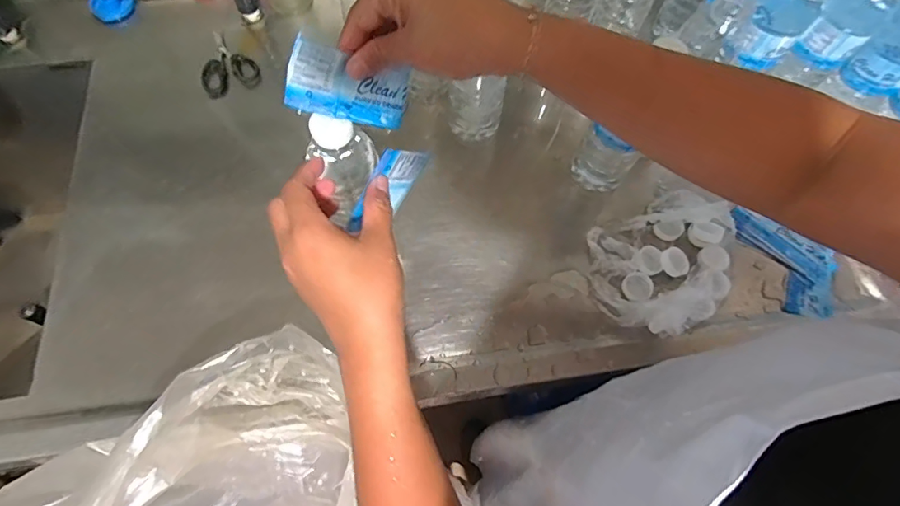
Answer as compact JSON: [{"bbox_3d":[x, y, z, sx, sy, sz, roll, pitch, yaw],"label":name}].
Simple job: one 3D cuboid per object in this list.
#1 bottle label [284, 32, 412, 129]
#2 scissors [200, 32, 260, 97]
[{"bbox_3d":[-0.068,-0.114,0.334,0.085,0.044,0.008,7,21,-33],"label":"bottle label"},{"bbox_3d":[-0.295,-0.251,0.629,0.070,0.016,0.096,-24,69,-12],"label":"scissors"}]

